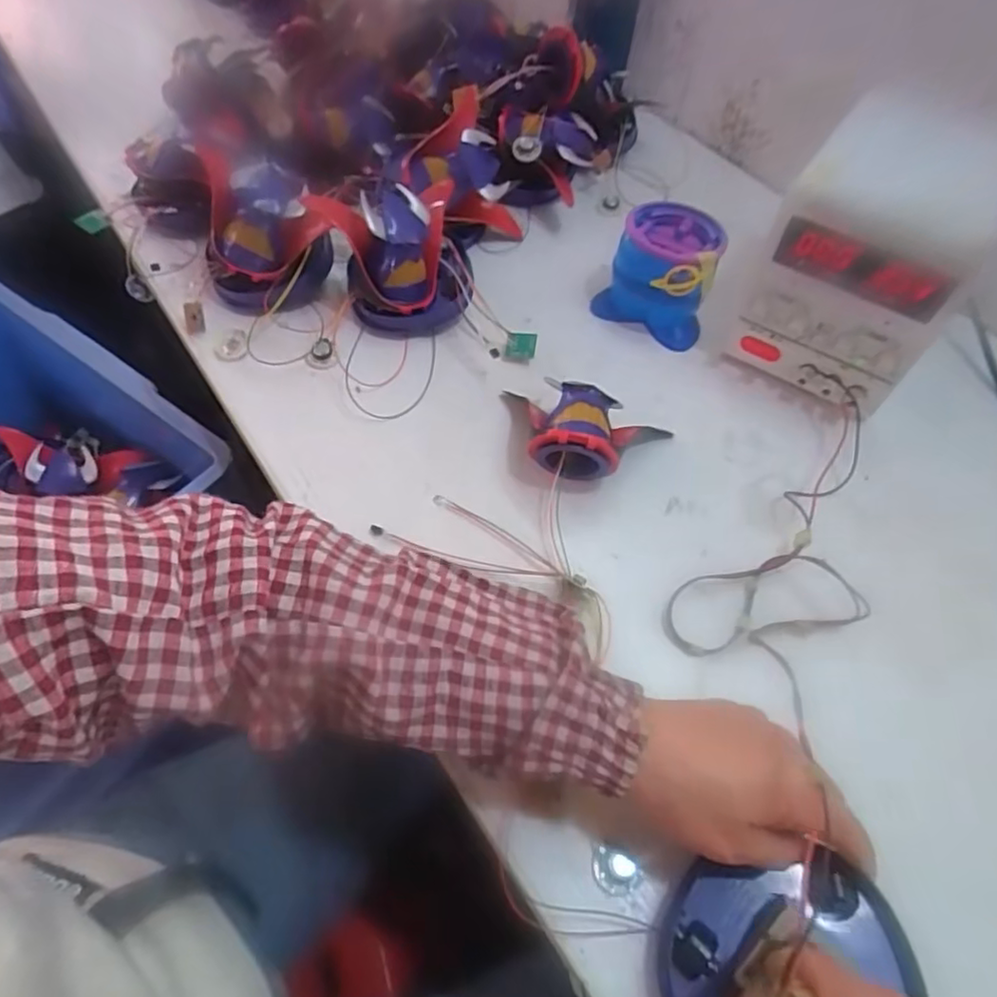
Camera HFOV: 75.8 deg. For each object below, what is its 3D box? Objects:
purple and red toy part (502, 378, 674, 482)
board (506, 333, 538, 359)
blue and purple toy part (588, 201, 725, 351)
[{"bbox_3d":[0.057,-0.040,0.448,0.101,0.055,0.056,21,58,10],"label":"purple and red toy part"},{"bbox_3d":[0.019,-0.126,0.525,0.024,0.004,0.021,8,82,8],"label":"board"},{"bbox_3d":[0.134,-0.188,0.540,0.094,0.080,0.074,15,57,6],"label":"blue and purple toy part"}]

